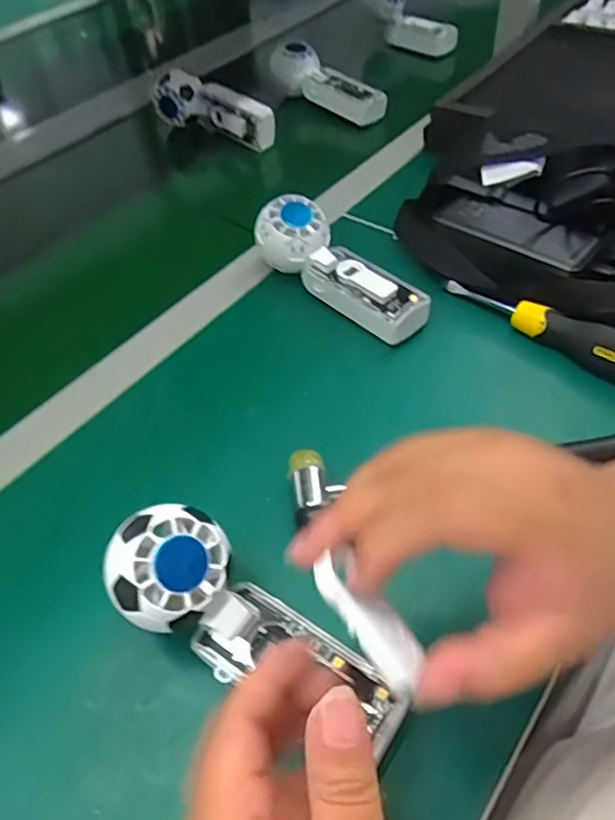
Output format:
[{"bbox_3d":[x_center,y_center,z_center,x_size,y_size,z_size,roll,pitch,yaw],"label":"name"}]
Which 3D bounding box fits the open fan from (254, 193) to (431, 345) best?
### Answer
[{"bbox_3d":[0.027,-0.117,0.516,0.169,0.048,0.051,41,63,19],"label":"open fan"}]

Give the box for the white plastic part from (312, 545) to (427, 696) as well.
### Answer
[{"bbox_3d":[0.023,0.078,0.227,0.017,0.006,0.054,-38,81,-25],"label":"white plastic part"}]

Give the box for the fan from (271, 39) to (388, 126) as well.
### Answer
[{"bbox_3d":[0.028,-0.410,0.759,0.171,0.057,0.044,34,60,30],"label":"fan"}]

